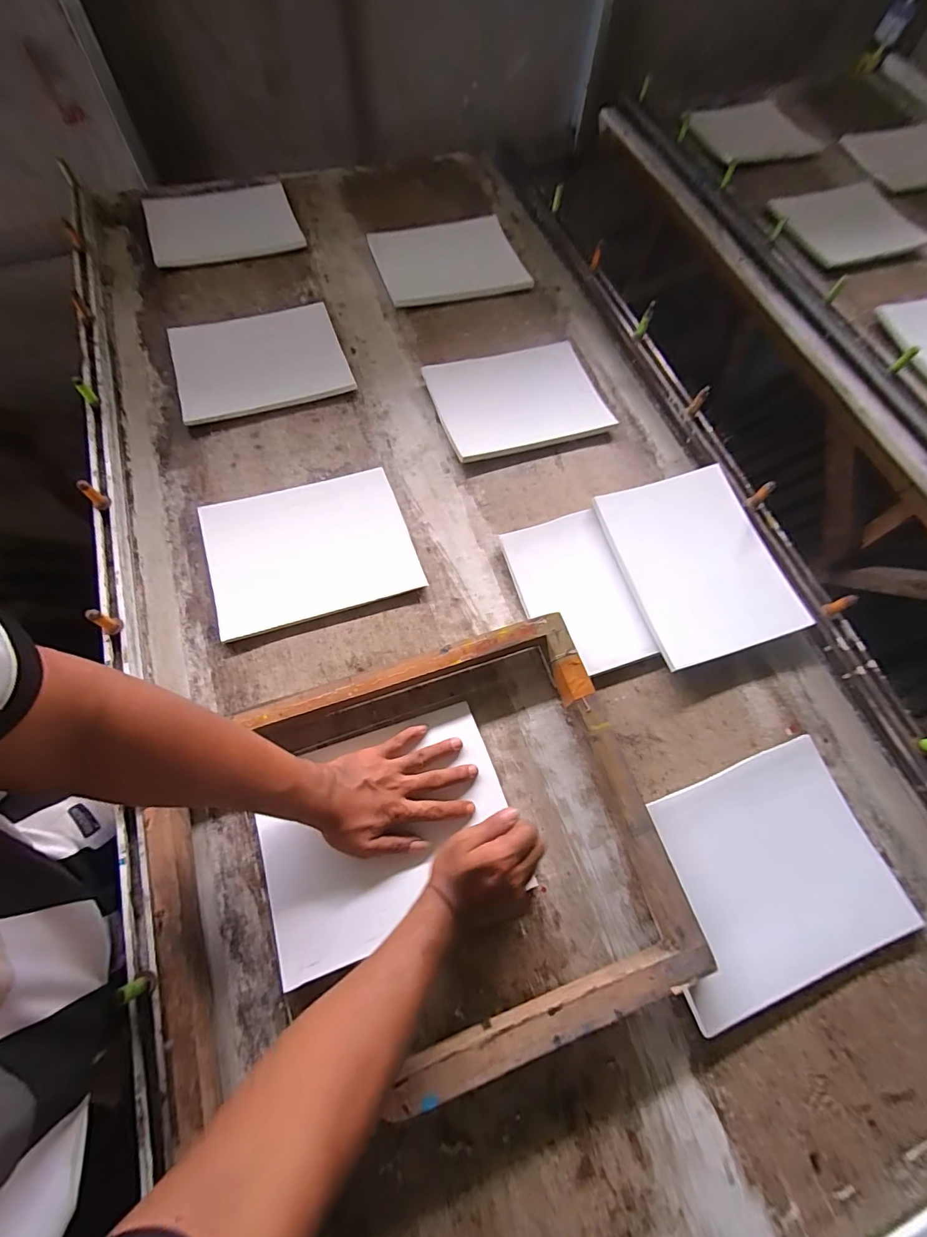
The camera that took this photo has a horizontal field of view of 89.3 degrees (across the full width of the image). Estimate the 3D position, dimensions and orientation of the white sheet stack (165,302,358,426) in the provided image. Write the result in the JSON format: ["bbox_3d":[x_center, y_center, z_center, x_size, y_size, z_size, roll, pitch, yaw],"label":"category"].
[{"bbox_3d":[-0.337,-0.428,0.776,0.263,0.017,0.196,-18,77,-11],"label":"white sheet stack"}]

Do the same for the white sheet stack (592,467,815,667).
[{"bbox_3d":[0.326,-0.081,0.662,0.198,0.016,0.267,-18,74,0],"label":"white sheet stack"}]

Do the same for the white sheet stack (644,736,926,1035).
[{"bbox_3d":[0.337,0.283,0.529,0.263,0.018,0.210,-18,70,-7],"label":"white sheet stack"}]

